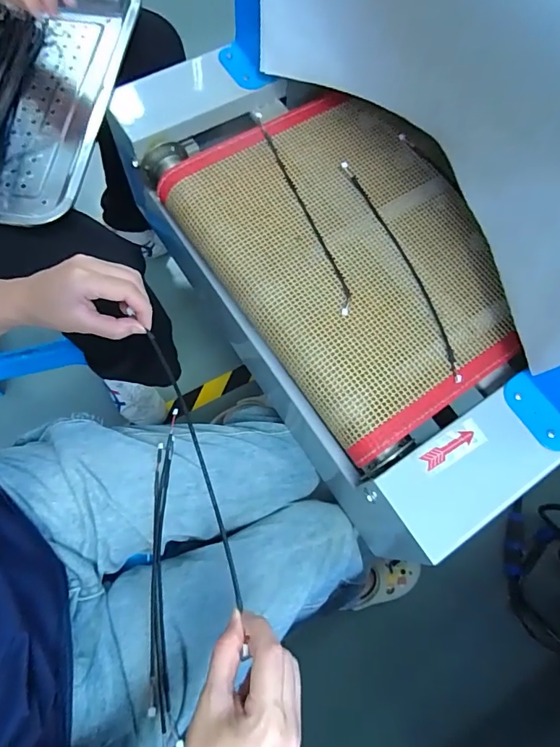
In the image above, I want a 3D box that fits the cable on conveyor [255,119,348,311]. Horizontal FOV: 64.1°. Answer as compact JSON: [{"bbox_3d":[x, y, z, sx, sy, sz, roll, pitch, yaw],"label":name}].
[{"bbox_3d":[0.027,-0.188,0.505,0.019,0.007,0.278,-19,74,-5],"label":"cable on conveyor"}]

